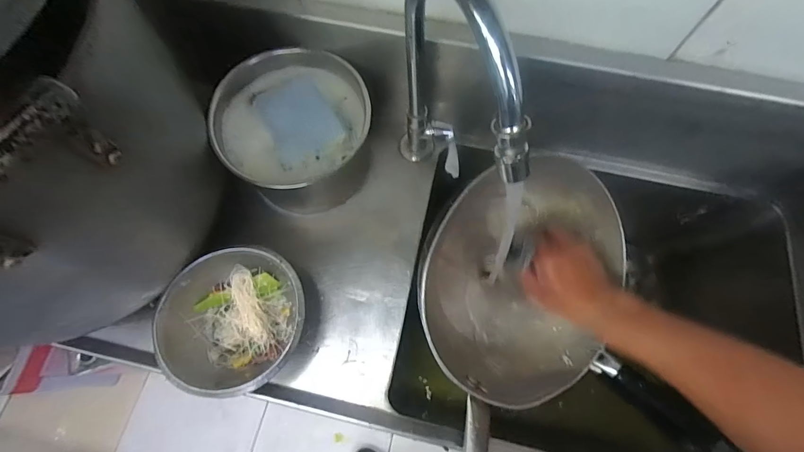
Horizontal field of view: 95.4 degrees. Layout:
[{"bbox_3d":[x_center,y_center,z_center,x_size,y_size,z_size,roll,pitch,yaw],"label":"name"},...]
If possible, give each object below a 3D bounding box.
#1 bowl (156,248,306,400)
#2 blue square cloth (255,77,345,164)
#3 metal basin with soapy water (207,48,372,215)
[{"bbox_3d":[-0.178,0.104,0.408,0.147,0.068,0.148,0,71,0],"label":"bowl"},{"bbox_3d":[-0.120,-0.124,0.417,0.074,0.015,0.089,-31,73,-10],"label":"blue square cloth"},{"bbox_3d":[-0.124,-0.111,0.445,0.169,0.129,0.157,0,71,0],"label":"metal basin with soapy water"}]

